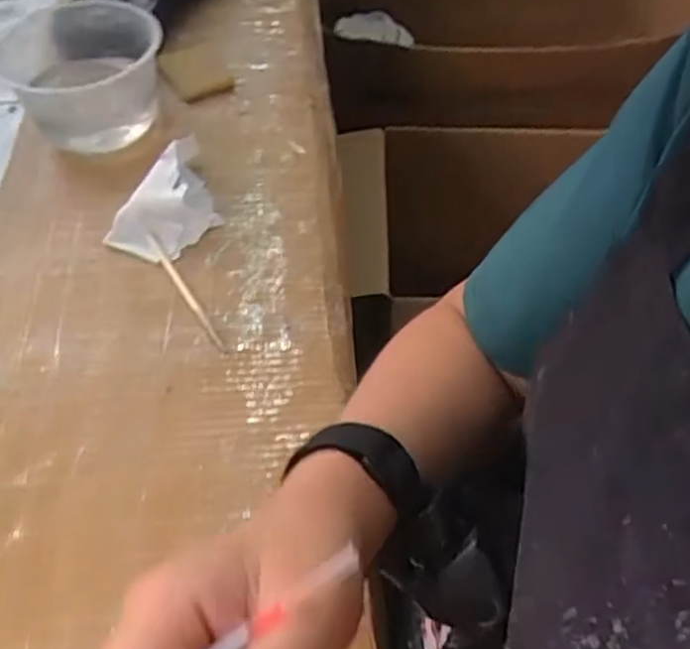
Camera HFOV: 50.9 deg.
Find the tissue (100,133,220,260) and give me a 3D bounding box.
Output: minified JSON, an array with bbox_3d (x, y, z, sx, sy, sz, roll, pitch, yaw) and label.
[{"bbox_3d":[-0.129,-0.100,0.559,0.065,0.042,0.113,27,55,18],"label":"tissue"}]

